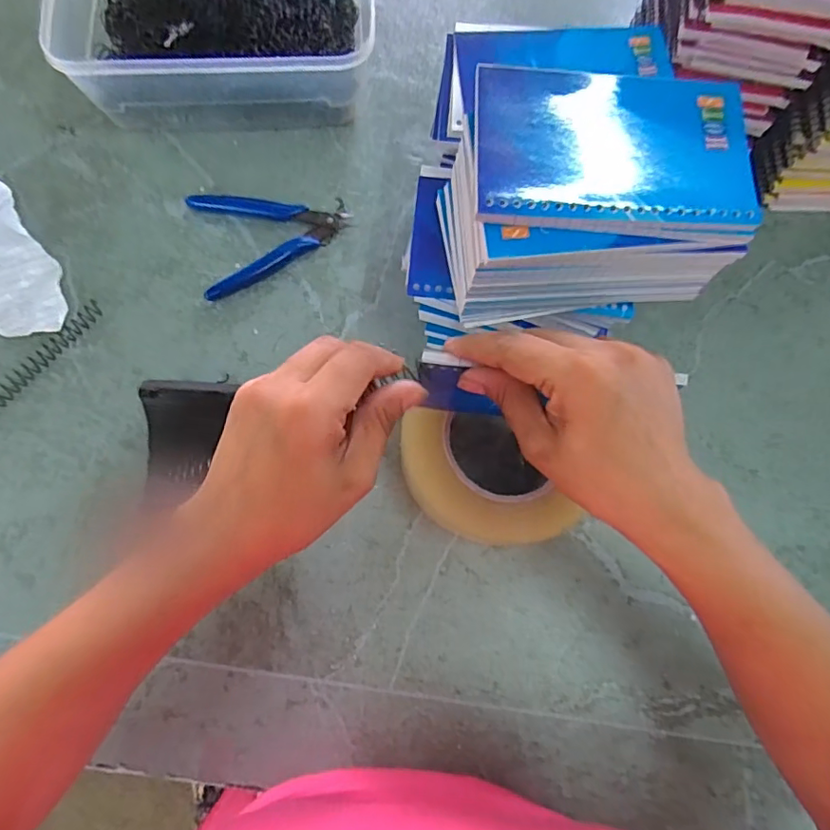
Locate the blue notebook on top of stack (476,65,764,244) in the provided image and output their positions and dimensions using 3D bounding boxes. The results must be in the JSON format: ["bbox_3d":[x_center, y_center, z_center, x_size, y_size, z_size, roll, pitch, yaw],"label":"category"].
[{"bbox_3d":[0.096,-0.131,0.259,0.130,0.008,0.091,4,76,-3],"label":"blue notebook on top of stack"}]

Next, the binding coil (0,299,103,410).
[{"bbox_3d":[-0.279,-0.023,0.372,0.014,0.007,0.152,38,76,8],"label":"binding coil"}]

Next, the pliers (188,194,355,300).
[{"bbox_3d":[-0.110,-0.144,0.413,0.115,0.009,0.091,-16,75,-7],"label":"pliers"}]

